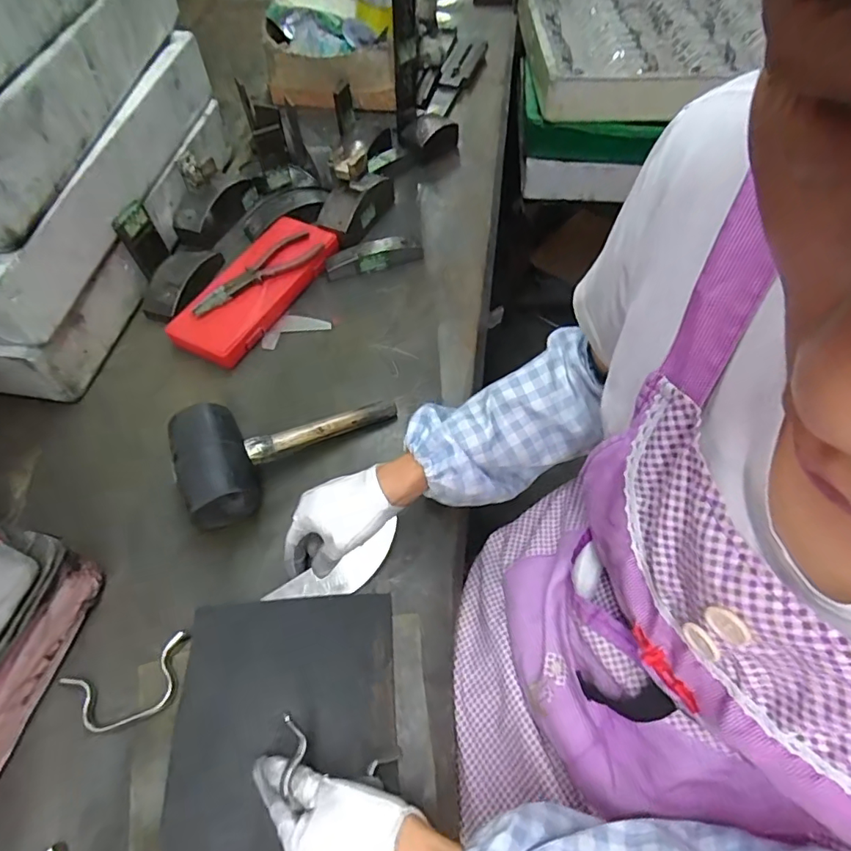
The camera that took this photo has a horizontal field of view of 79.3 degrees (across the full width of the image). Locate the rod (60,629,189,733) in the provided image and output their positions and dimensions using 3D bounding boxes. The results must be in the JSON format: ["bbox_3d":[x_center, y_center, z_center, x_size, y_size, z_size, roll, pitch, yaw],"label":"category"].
[{"bbox_3d":[-0.252,0.222,0.438,0.102,0.014,0.055,-22,59,-13],"label":"rod"}]

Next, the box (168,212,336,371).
[{"bbox_3d":[-0.222,-0.187,0.685,0.109,0.040,0.254,22,60,14],"label":"box"}]

